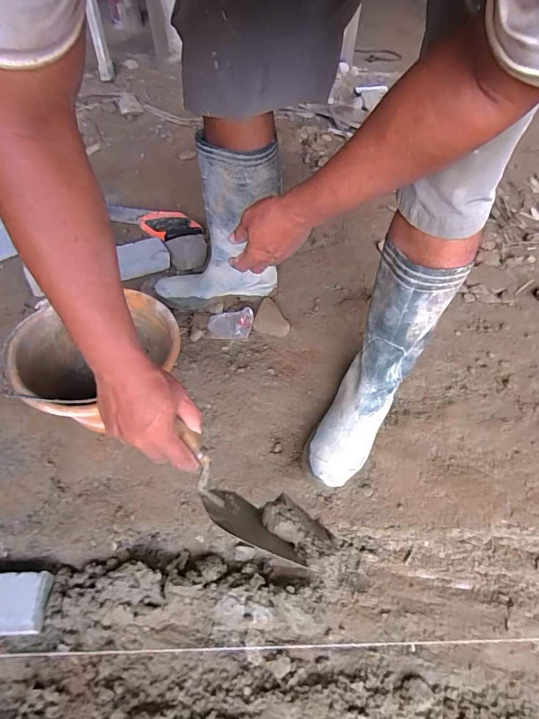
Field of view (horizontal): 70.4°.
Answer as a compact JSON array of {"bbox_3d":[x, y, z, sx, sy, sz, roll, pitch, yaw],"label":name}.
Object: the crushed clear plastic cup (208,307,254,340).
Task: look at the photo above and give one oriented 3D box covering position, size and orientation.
[{"bbox_3d":[-0.087,-0.084,0.842,0.093,0.038,0.083,12,56,5],"label":"crushed clear plastic cup"}]

